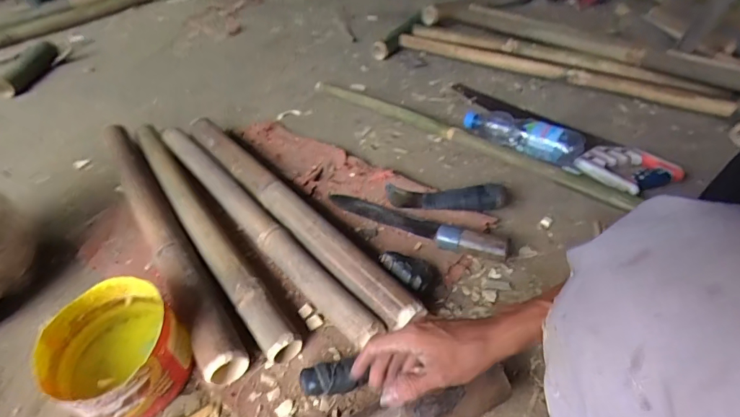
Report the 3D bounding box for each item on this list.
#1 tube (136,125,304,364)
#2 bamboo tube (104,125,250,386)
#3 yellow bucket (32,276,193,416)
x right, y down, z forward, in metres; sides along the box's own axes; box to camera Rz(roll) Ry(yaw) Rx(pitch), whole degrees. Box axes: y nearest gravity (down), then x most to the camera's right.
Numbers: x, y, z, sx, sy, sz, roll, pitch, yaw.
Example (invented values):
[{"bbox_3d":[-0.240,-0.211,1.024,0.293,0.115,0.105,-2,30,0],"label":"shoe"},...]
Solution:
[{"bbox_3d":[-0.300,0.015,0.760,0.064,0.057,0.650,-29,50,-25],"label":"tube"},{"bbox_3d":[-0.360,0.032,0.745,0.061,0.063,0.642,-27,50,-24],"label":"bamboo tube"},{"bbox_3d":[-0.319,0.186,0.554,0.163,0.101,0.146,28,51,27],"label":"yellow bucket"}]

